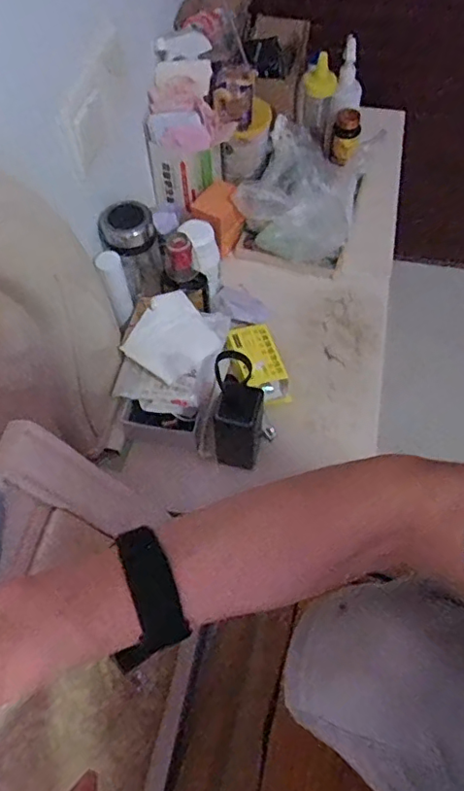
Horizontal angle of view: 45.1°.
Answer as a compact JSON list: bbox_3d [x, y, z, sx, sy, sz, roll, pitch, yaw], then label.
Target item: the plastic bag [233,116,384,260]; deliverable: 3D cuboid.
[{"bbox_3d":[0.127,-0.360,0.970,0.186,0.095,0.264,15,62,9],"label":"plastic bag"}]

